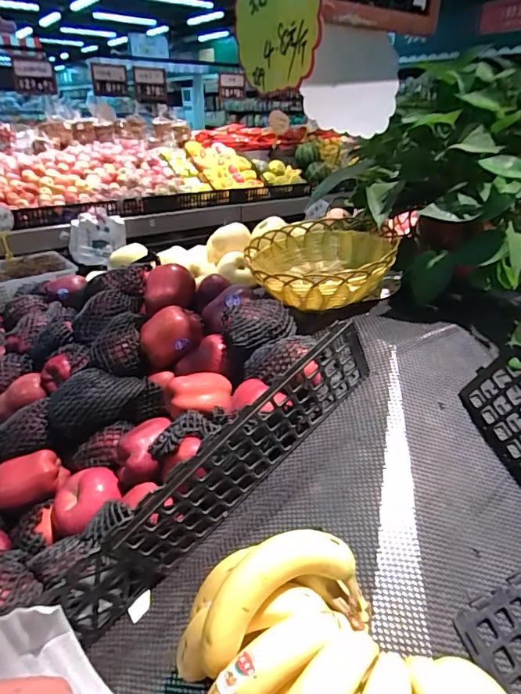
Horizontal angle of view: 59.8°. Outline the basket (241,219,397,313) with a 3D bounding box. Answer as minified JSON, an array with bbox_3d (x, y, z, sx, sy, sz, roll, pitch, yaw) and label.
[{"bbox_3d":[0.106,-0.155,0.838,0.261,0.090,0.286,2,28,2],"label":"basket"}]

